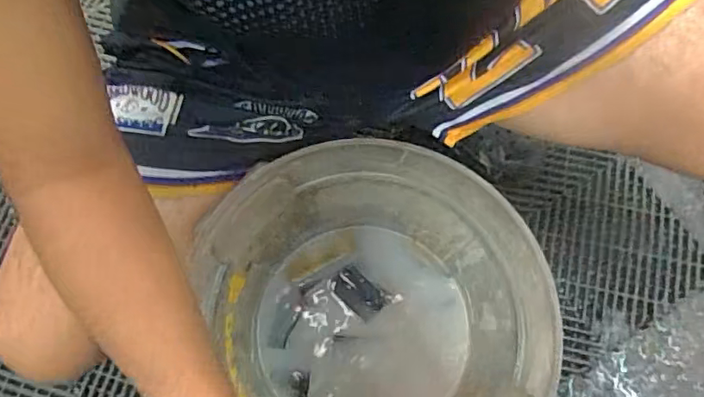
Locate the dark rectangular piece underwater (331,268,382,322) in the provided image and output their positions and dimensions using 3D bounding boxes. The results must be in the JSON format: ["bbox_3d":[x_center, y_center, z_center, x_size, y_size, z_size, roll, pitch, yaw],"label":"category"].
[{"bbox_3d":[0.006,0.123,0.724,0.069,0.006,0.040,44,80,13],"label":"dark rectangular piece underwater"}]

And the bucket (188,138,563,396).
[{"bbox_3d":[0.029,0.127,0.593,0.286,0.253,0.313,0,74,2],"label":"bucket"}]

